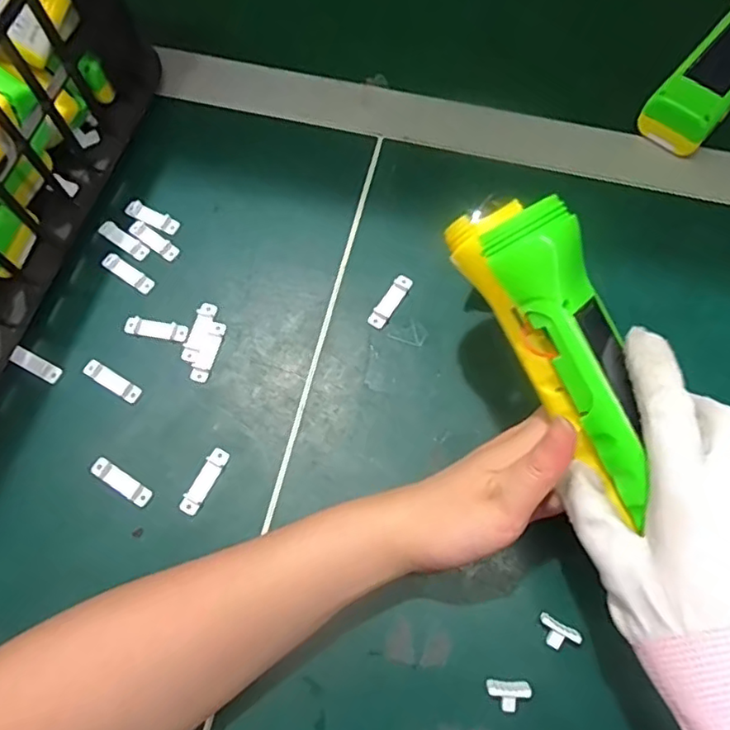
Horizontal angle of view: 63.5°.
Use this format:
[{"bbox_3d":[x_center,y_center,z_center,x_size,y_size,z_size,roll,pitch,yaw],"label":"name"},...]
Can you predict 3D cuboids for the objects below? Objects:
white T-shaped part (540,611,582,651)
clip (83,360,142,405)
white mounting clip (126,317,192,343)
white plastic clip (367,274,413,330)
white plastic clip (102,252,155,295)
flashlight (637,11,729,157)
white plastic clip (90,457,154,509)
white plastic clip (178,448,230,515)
[{"bbox_3d":[0.094,0.132,0.288,0.021,0.006,0.013,32,74,10],"label":"white T-shaped part"},{"bbox_3d":[-0.145,0.009,0.338,0.037,0.004,0.010,29,72,11],"label":"clip"},{"bbox_3d":[-0.123,-0.021,0.348,0.037,0.004,0.010,10,70,4],"label":"white mounting clip"},{"bbox_3d":[0.015,-0.038,0.352,0.011,0.004,0.037,32,73,12],"label":"white plastic clip"},{"bbox_3d":[-0.145,-0.057,0.362,0.035,0.004,0.011,33,73,12],"label":"white plastic clip"},{"bbox_3d":[0.246,-0.204,0.387,0.046,0.041,0.155,39,75,14],"label":"flashlight"},{"bbox_3d":[-0.132,0.063,0.318,0.036,0.004,0.010,31,73,11],"label":"white plastic clip"},{"bbox_3d":[-0.087,0.062,0.318,0.011,0.004,0.037,28,72,11],"label":"white plastic clip"}]

